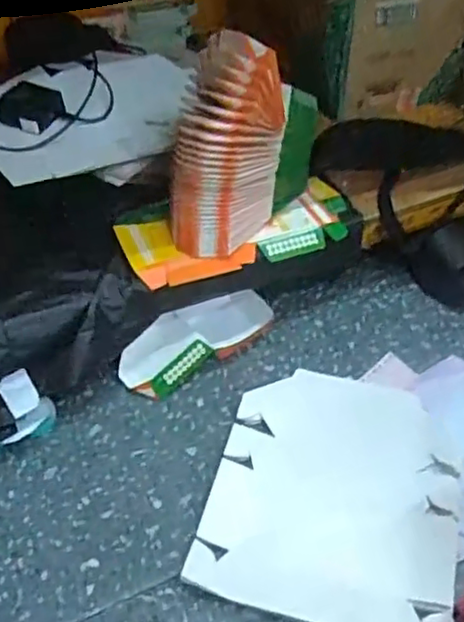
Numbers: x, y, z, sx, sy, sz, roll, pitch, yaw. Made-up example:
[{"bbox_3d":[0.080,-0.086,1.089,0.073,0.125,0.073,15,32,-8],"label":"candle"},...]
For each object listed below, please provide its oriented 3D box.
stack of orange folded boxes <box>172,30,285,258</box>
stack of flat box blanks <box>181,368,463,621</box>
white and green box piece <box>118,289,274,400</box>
[{"bbox_3d":[-0.010,-0.218,0.877,0.099,0.245,0.166,22,46,22],"label":"stack of orange folded boxes"},{"bbox_3d":[0.131,0.217,0.813,0.289,0.021,0.353,10,43,10],"label":"stack of flat box blanks"},{"bbox_3d":[-0.054,0.038,0.982,0.254,0.052,0.107,-33,52,-31],"label":"white and green box piece"}]

